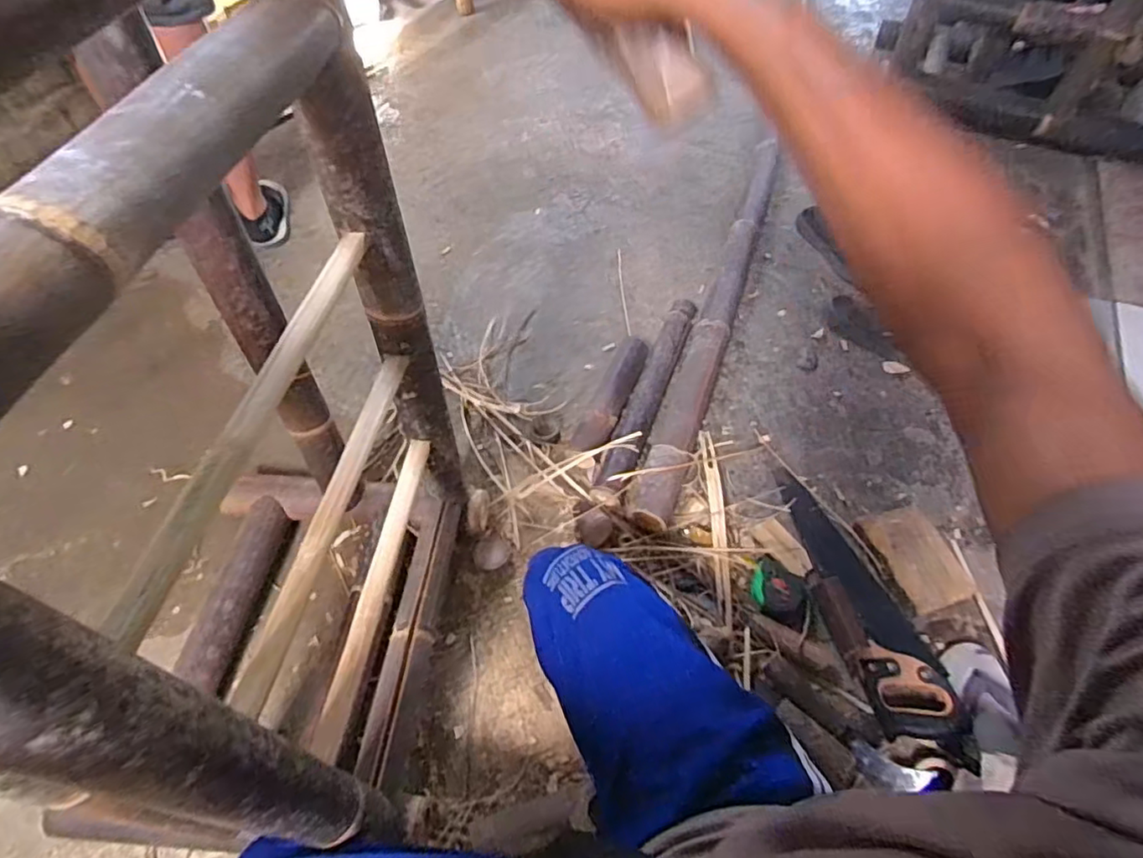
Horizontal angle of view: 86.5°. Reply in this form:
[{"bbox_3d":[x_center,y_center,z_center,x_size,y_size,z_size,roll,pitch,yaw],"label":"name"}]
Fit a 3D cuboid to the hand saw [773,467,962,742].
[{"bbox_3d":[0.433,0.241,0.942,0.101,0.034,0.445,-13,55,-10],"label":"hand saw"}]

